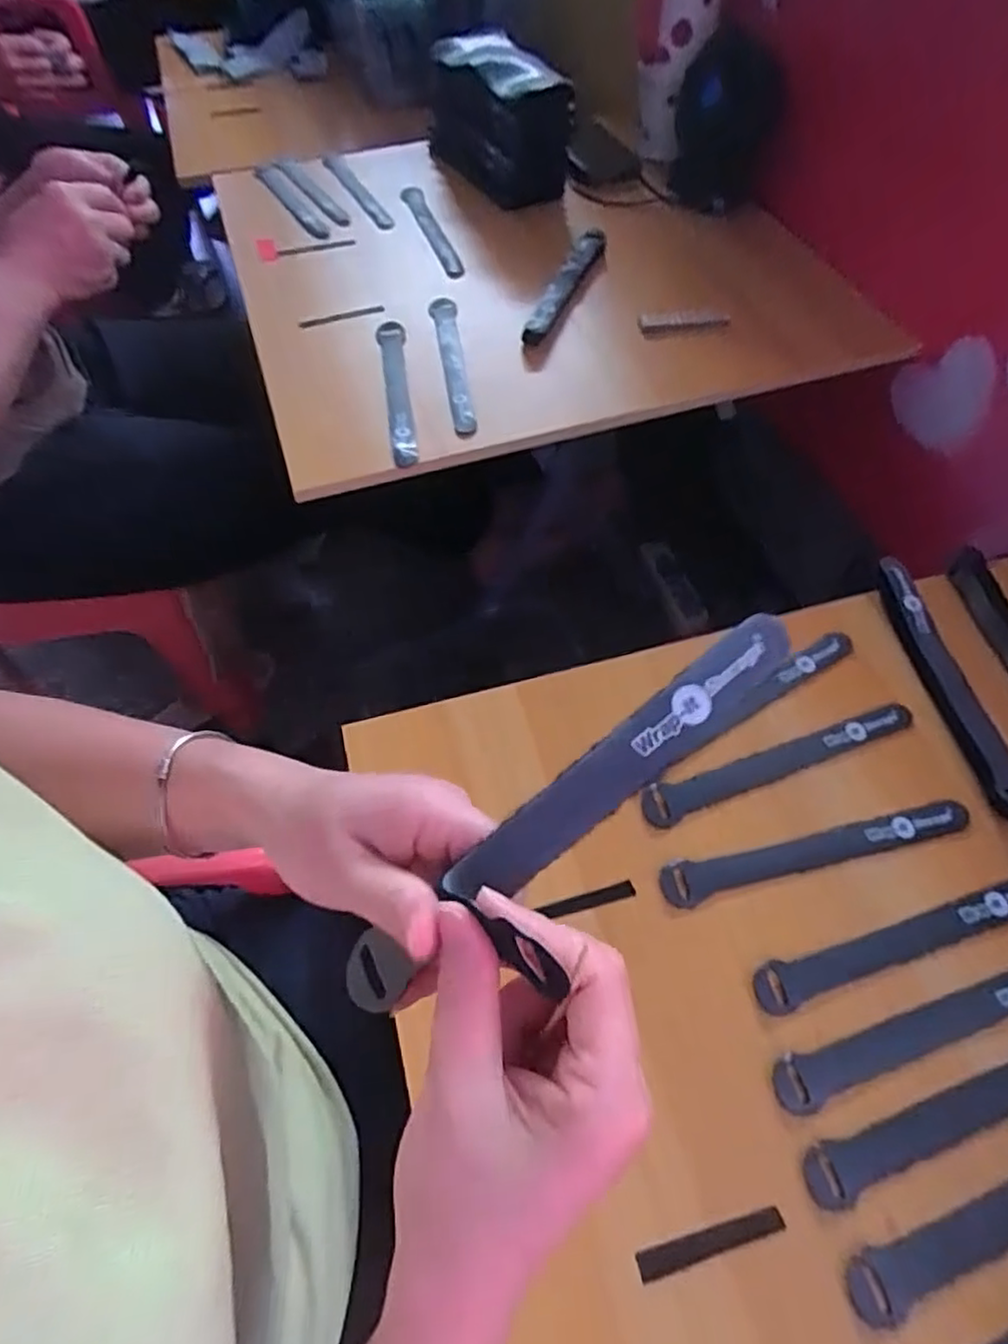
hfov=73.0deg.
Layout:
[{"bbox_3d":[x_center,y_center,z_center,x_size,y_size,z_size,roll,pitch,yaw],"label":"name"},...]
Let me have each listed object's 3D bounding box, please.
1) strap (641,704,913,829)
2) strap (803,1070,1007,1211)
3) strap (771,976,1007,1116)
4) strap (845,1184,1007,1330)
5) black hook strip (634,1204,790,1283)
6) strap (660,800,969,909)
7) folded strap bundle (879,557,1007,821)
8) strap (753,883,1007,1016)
[{"bbox_3d":[0.178,0.056,0.439,0.196,0.010,0.025,-19,61,-12],"label":"strap"},{"bbox_3d":[0.240,0.215,0.337,0.197,0.004,0.023,-15,60,-9],"label":"strap"},{"bbox_3d":[0.233,0.185,0.357,0.196,0.004,0.023,-14,60,-9],"label":"strap"},{"bbox_3d":[0.248,0.245,0.316,0.200,0.006,0.023,-17,60,-10],"label":"strap"},{"bbox_3d":[0.095,0.261,0.312,0.069,0.004,0.010,-14,60,-9],"label":"black hook strip"},{"bbox_3d":[0.189,0.107,0.406,0.196,0.006,0.024,-10,58,-8],"label":"strap"},{"bbox_3d":[0.301,0.004,0.460,0.031,0.010,0.194,-6,59,-4],"label":"folded strap bundle"},{"bbox_3d":[0.231,0.149,0.382,0.196,0.006,0.022,-15,60,-9],"label":"strap"}]

